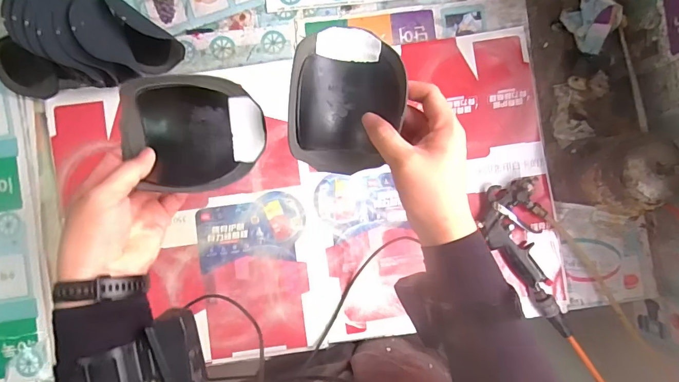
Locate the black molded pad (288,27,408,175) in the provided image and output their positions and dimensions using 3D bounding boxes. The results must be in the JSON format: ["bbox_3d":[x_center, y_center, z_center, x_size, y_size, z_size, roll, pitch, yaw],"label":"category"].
[{"bbox_3d":[0.008,-0.085,0.379,0.098,0.056,0.127,5,85,0],"label":"black molded pad"}]

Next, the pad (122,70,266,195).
[{"bbox_3d":[-0.138,-0.052,0.381,0.128,0.047,0.100,-4,85,-1],"label":"pad"}]

